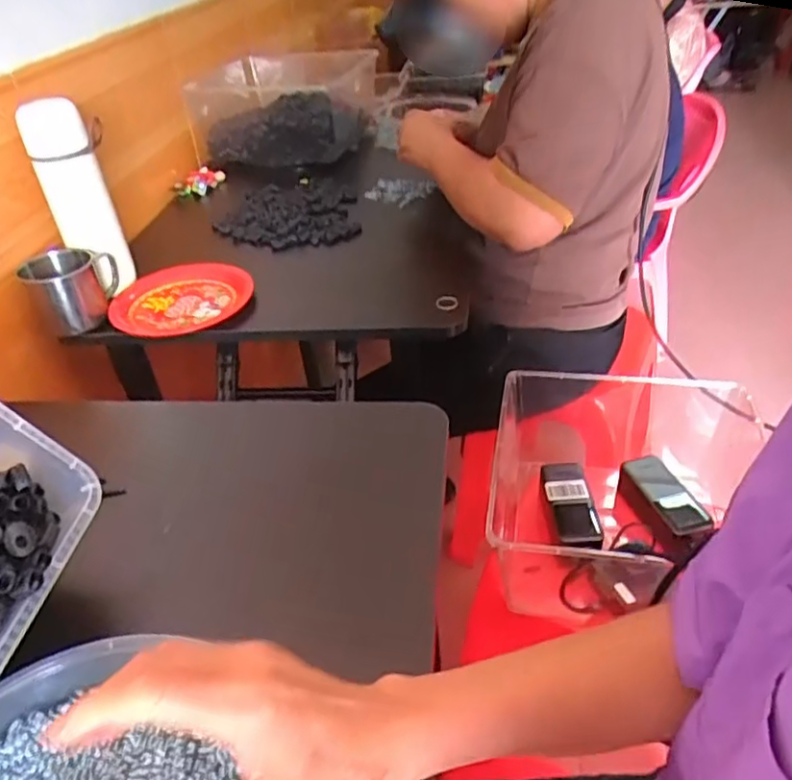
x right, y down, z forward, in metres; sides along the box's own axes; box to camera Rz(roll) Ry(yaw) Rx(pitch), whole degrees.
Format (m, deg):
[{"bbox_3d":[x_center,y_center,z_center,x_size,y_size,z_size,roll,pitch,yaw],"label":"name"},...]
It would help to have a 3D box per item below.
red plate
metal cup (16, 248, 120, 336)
[{"bbox_3d":[-0.262,-0.113,0.810,0.167,0.026,0.153,-3,36,2],"label":"red plate"},{"bbox_3d":[-0.381,-0.122,0.775,0.078,0.075,0.089,-6,36,-2],"label":"metal cup"}]

